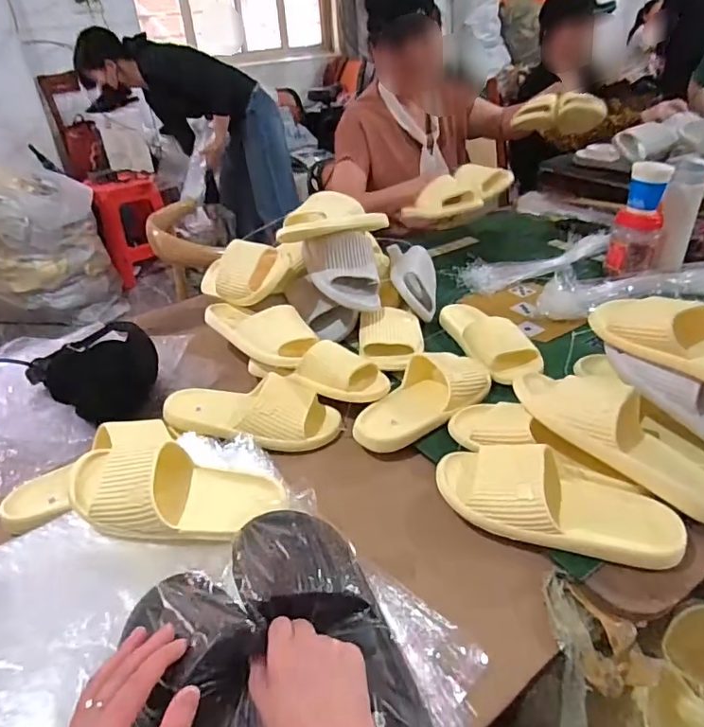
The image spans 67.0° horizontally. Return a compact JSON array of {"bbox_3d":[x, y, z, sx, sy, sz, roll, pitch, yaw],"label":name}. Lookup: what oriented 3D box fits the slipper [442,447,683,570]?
[{"bbox_3d":[0.220,0.153,0.586,0.252,0.076,0.095,12,37,23],"label":"slipper"}]

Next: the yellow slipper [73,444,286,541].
[{"bbox_3d":[-0.193,0.139,0.593,0.242,0.073,0.101,8,34,-5],"label":"yellow slipper"}]

